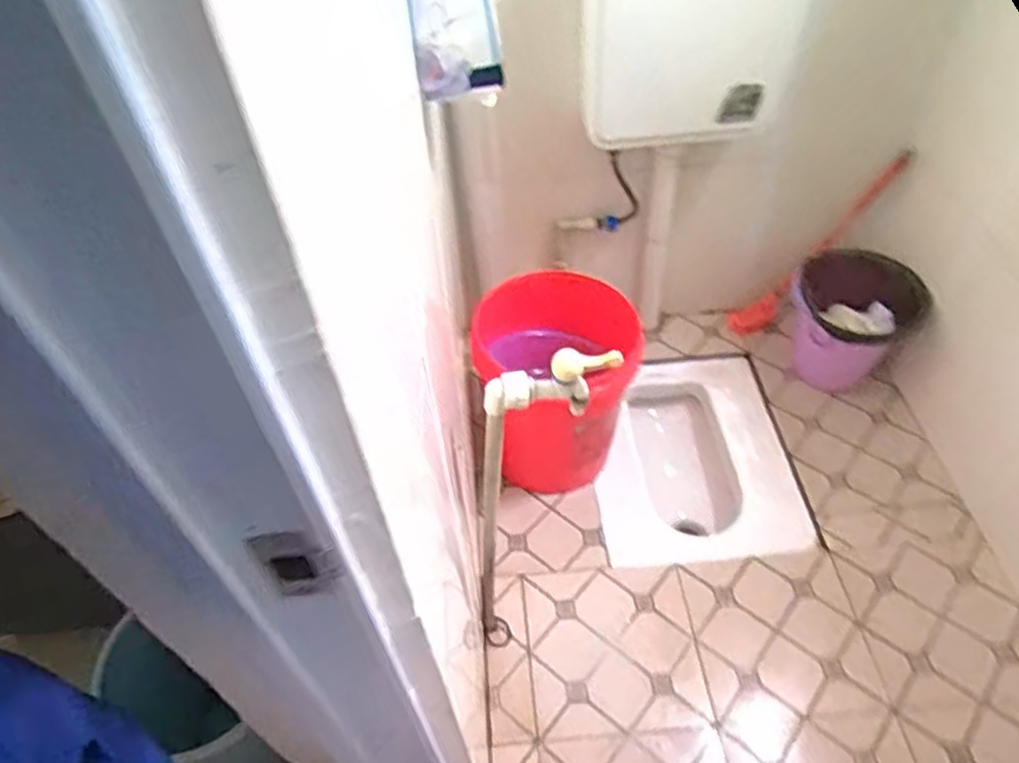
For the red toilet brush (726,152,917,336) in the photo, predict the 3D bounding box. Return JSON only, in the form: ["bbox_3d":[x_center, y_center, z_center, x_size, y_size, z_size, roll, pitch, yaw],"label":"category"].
[{"bbox_3d":[0.689,-0.293,1.576,0.504,0.080,0.066,-49,53,21],"label":"red toilet brush"}]

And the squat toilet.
[{"bbox_3d":[0.384,0.182,1.553,0.408,0.151,0.496,-5,52,0],"label":"squat toilet"}]

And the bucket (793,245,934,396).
[{"bbox_3d":[0.716,-0.113,1.521,0.250,0.282,0.259,-2,52,2],"label":"bucket"}]

